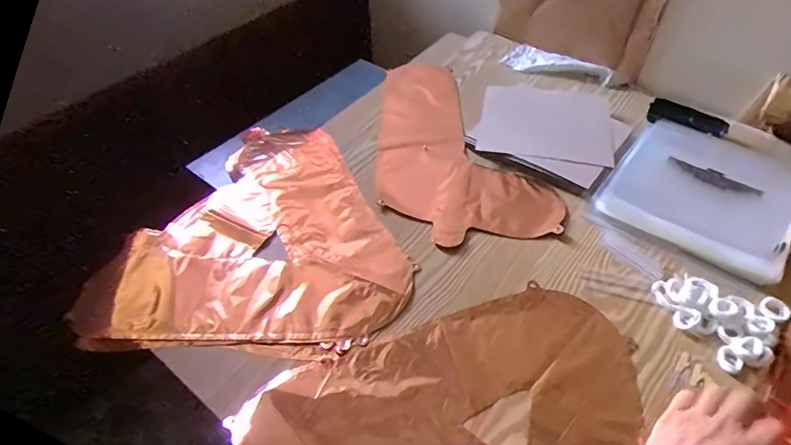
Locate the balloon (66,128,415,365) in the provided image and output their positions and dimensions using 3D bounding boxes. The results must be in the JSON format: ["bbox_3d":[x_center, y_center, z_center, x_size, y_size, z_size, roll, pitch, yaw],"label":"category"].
[{"bbox_3d":[-0.168,-0.002,0.650,0.373,0.028,0.375,2,50,7],"label":"balloon"}]

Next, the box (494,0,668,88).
[{"bbox_3d":[0.291,-0.362,0.819,0.280,0.158,0.034,34,58,28],"label":"box"}]

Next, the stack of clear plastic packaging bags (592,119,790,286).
[{"bbox_3d":[0.409,-0.049,0.647,0.213,0.016,0.226,29,57,26],"label":"stack of clear plastic packaging bags"}]

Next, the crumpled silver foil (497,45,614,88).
[{"bbox_3d":[0.285,-0.277,0.862,0.181,0.020,0.063,22,53,20],"label":"crumpled silver foil"}]

